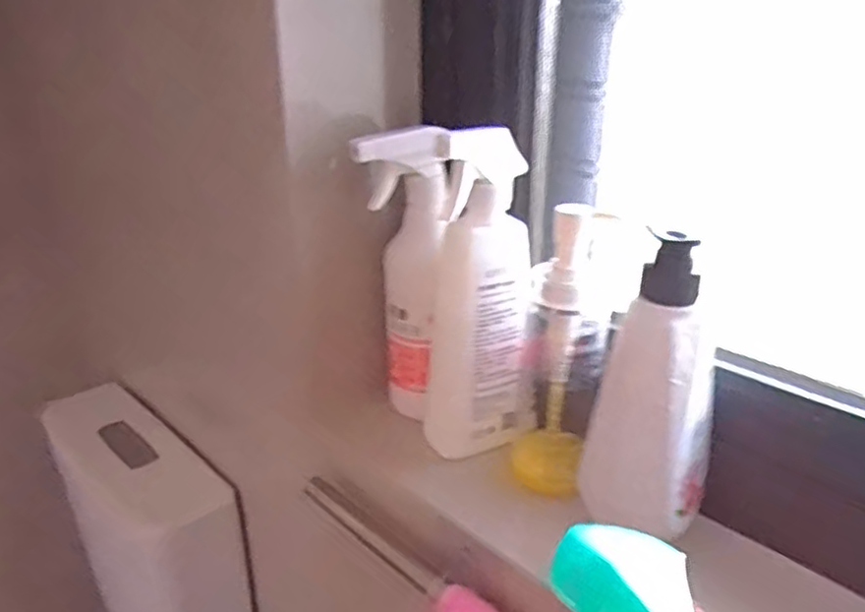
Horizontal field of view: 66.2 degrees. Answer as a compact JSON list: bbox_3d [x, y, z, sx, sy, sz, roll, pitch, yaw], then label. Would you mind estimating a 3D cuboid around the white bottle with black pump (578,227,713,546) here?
[{"bbox_3d":[0.130,0.052,0.387,0.067,0.173,0.063,12,26,24],"label":"white bottle with black pump"}]

